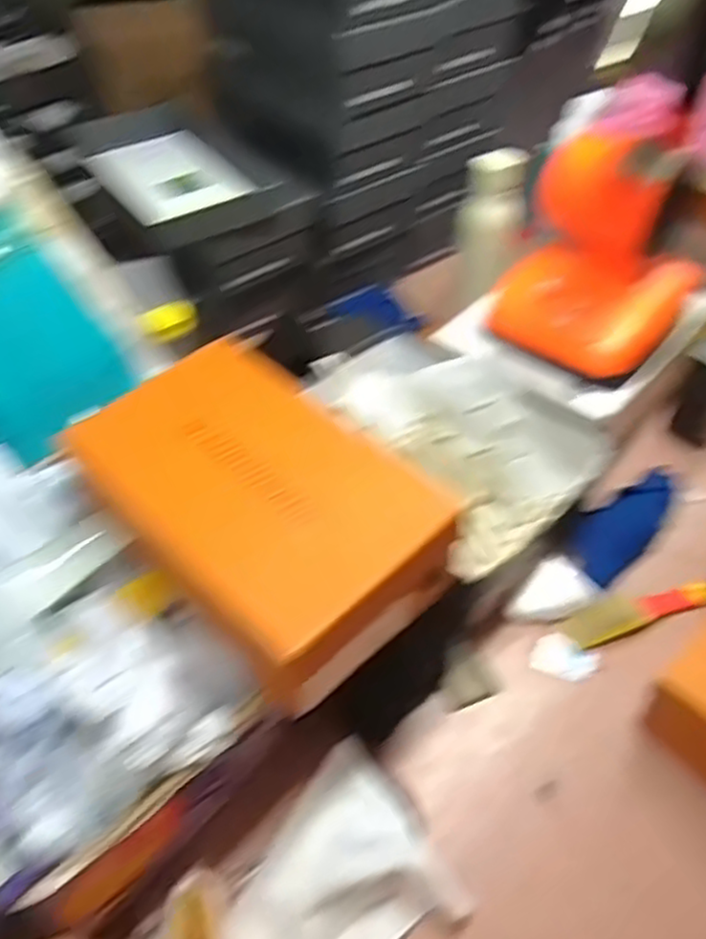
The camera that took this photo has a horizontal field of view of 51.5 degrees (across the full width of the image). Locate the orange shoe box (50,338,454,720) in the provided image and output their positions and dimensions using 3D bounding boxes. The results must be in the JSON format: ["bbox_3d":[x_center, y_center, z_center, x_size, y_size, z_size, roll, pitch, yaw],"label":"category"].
[{"bbox_3d":[-0.073,0.027,0.576,0.279,0.096,0.173,36,56,29],"label":"orange shoe box"}]

